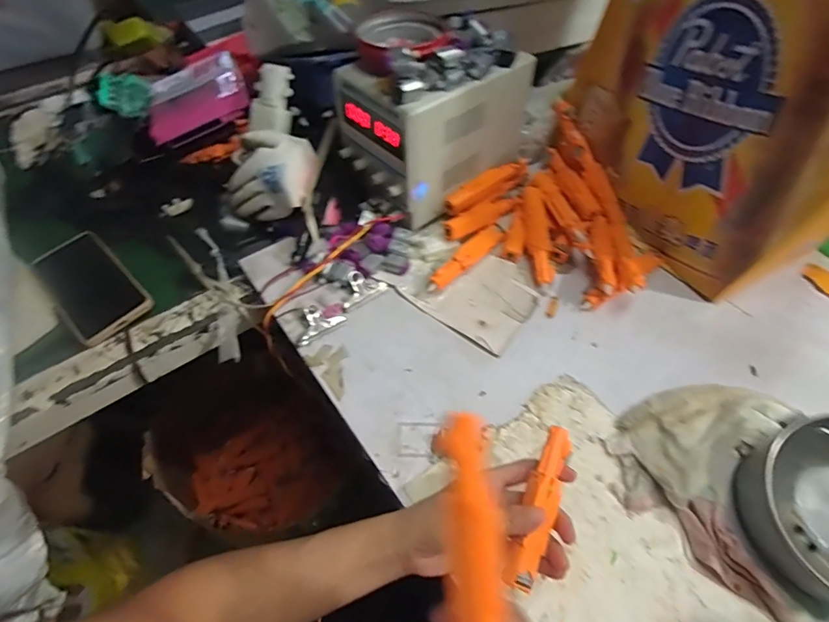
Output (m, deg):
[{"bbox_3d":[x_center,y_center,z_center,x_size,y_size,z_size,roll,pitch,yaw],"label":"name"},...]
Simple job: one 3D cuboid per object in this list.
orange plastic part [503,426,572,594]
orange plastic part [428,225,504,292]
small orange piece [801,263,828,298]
[{"bbox_3d":[0.097,0.146,0.339,0.022,0.016,0.119,20,67,12],"label":"orange plastic part"},{"bbox_3d":[0.059,-0.061,0.517,0.120,0.024,0.022,-38,65,-24],"label":"orange plastic part"},{"bbox_3d":[0.491,-0.036,0.531,0.032,0.012,0.053,-35,64,-22],"label":"small orange piece"}]

